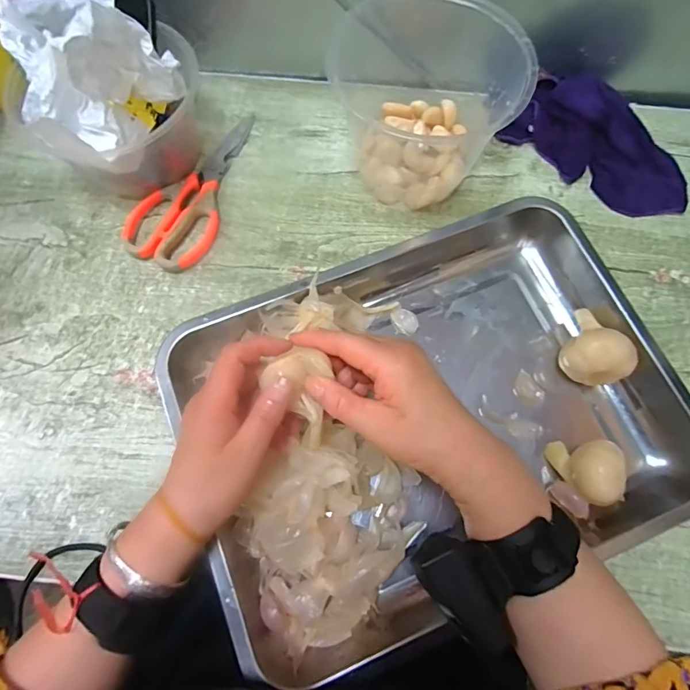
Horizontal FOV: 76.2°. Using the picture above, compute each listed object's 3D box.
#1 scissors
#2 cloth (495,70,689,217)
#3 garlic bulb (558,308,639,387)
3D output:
[{"bbox_3d":[-0.157,-0.171,0.464,0.083,0.016,0.204,17,71,5],"label":"scissors"},{"bbox_3d":[0.279,-0.217,0.468,0.195,0.047,0.099,36,74,11],"label":"cloth"},{"bbox_3d":[0.211,0.005,0.387,0.042,0.057,0.066,-20,72,-8],"label":"garlic bulb"}]

